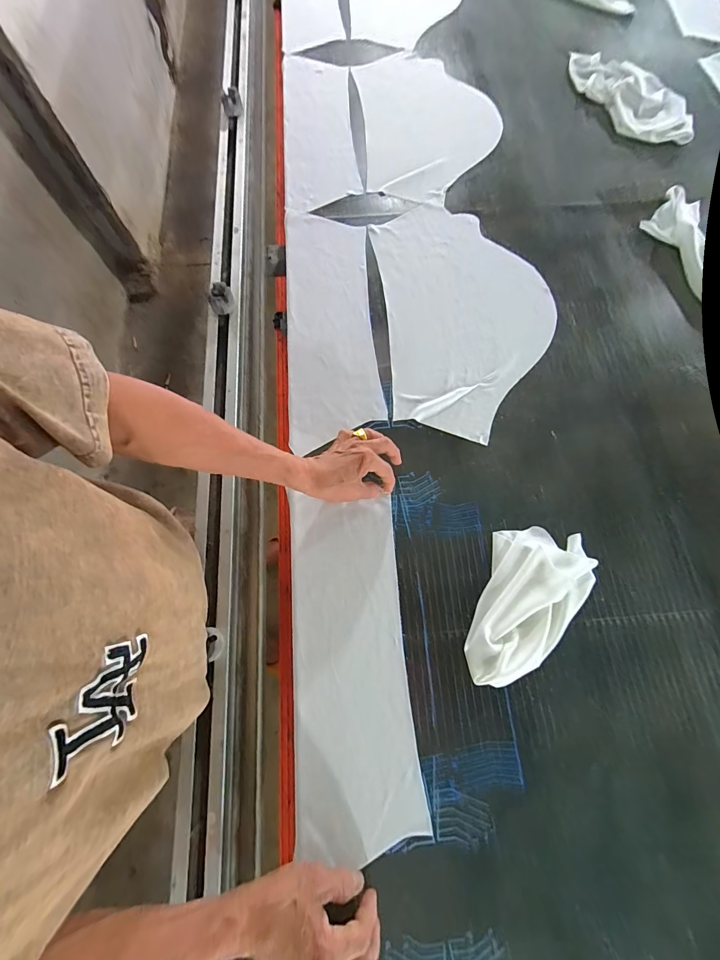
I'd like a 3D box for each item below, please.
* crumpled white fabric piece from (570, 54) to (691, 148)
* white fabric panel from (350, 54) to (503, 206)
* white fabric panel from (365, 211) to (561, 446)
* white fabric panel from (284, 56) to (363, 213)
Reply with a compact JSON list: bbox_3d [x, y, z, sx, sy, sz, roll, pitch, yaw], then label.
[{"bbox_3d":[0.633,-0.903,0.858,0.174,0.031,0.363,-23,73,-9],"label":"crumpled white fabric piece"},{"bbox_3d":[0.152,-0.790,0.805,0.300,0.011,0.503,-4,71,-3],"label":"white fabric panel"},{"bbox_3d":[0.184,-0.291,0.633,0.285,0.011,0.464,-4,71,-3],"label":"white fabric panel"},{"bbox_3d":[-0.088,-0.766,0.788,0.147,0.014,0.508,-4,71,-3],"label":"white fabric panel"}]

